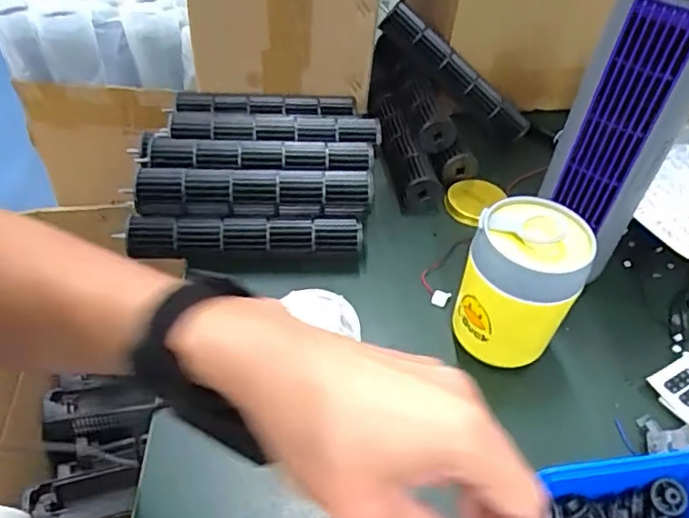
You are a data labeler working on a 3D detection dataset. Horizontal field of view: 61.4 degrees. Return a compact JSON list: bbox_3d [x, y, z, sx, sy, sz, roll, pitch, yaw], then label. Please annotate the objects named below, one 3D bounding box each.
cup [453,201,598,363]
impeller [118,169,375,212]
[{"bbox_3d":[0.146,0.028,0.494,0.091,0.138,0.085,20,47,17],"label":"cup"},{"bbox_3d":[-0.089,-0.071,0.580,0.232,0.030,0.036,0,46,-5],"label":"impeller"}]

